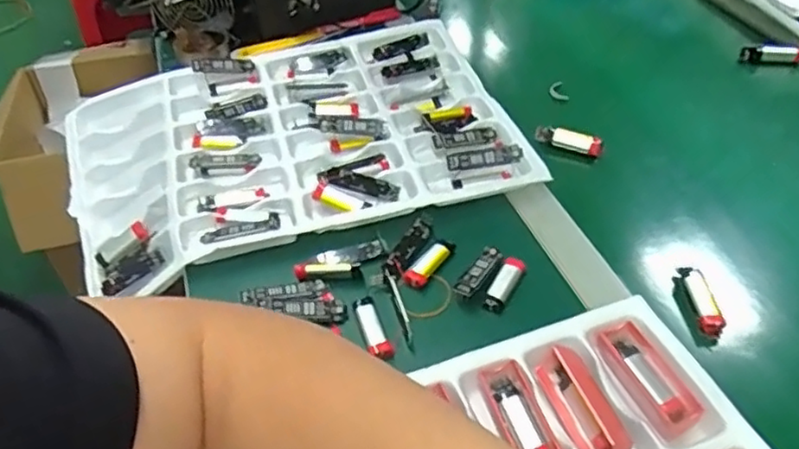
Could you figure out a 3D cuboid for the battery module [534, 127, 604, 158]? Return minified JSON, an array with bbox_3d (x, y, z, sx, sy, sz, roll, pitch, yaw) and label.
[{"bbox_3d":[0.172,-0.085,0.664,0.069,0.016,0.017,19,48,22],"label":"battery module"}]

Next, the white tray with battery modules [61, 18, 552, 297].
[{"bbox_3d":[-0.114,-0.084,0.678,0.443,0.053,0.327,-16,45,-13],"label":"white tray with battery modules"}]

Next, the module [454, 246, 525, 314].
[{"bbox_3d":[0.075,0.040,0.525,0.040,0.012,0.063,20,48,23],"label":"module"}]

